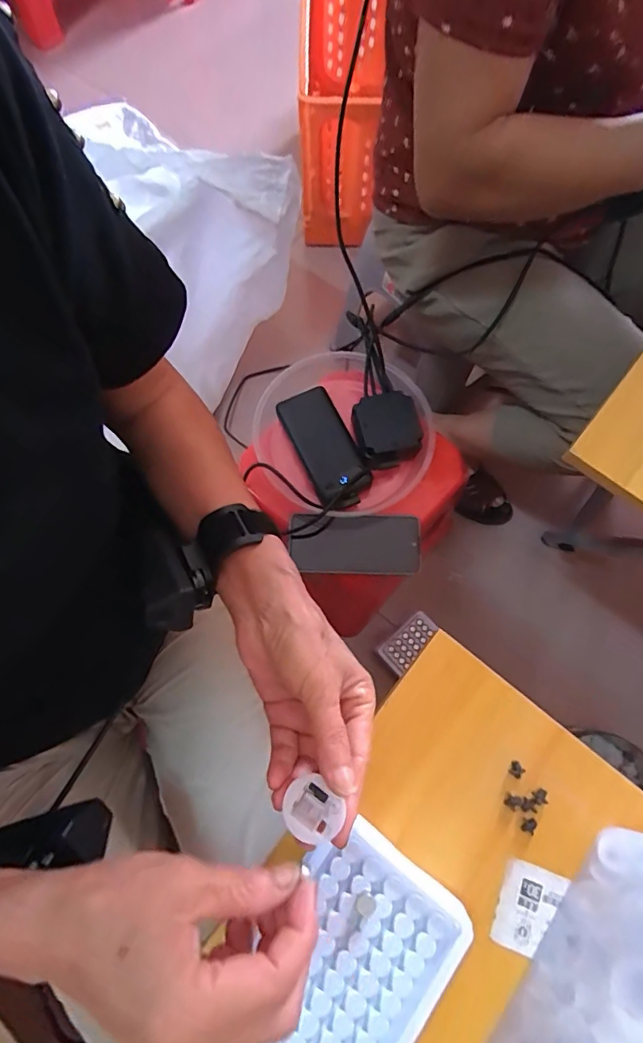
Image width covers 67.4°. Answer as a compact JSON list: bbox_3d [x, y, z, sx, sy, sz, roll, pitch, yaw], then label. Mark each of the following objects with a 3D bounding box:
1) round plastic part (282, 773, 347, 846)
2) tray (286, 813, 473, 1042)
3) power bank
[{"bbox_3d":[-0.005,0.154,0.258,0.029,0.011,0.029,0,73,0],"label":"round plastic part"},{"bbox_3d":[0.014,0.260,0.278,0.096,0.019,0.133,36,77,10],"label":"tray"},{"bbox_3d":[0.000,-0.103,0.636,0.071,0.024,0.146,-25,75,-7],"label":"power bank"}]

